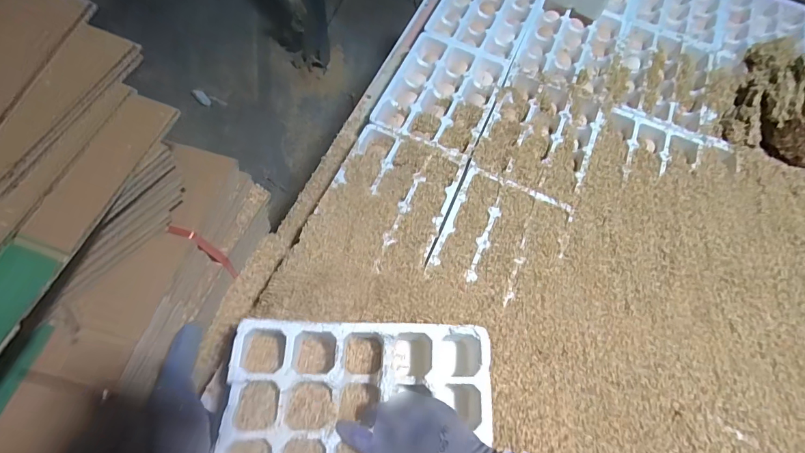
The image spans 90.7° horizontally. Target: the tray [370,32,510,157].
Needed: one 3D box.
[{"bbox_3d":[0.071,-0.241,0.724,0.182,0.034,0.231,22,66,7],"label":"tray"}]

